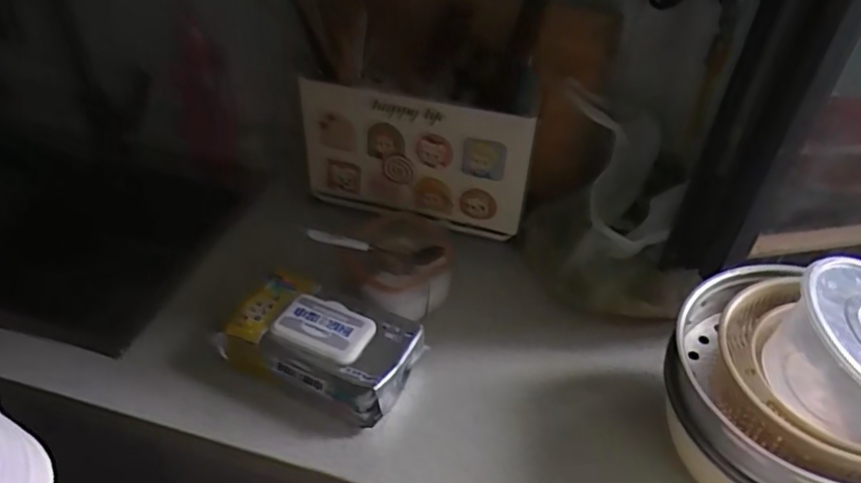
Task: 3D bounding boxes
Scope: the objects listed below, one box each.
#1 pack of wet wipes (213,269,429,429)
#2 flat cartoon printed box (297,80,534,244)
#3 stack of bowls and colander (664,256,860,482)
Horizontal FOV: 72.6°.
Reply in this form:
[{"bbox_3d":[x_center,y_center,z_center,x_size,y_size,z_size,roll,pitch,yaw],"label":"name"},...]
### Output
[{"bbox_3d":[-0.134,0.126,0.715,0.237,0.085,0.116,18,42,17],"label":"pack of wet wipes"},{"bbox_3d":[-0.031,-0.116,0.869,0.340,0.214,0.032,14,41,11],"label":"flat cartoon printed box"},{"bbox_3d":[0.362,0.150,0.582,0.240,0.252,0.222,24,44,22],"label":"stack of bowls and colander"}]

